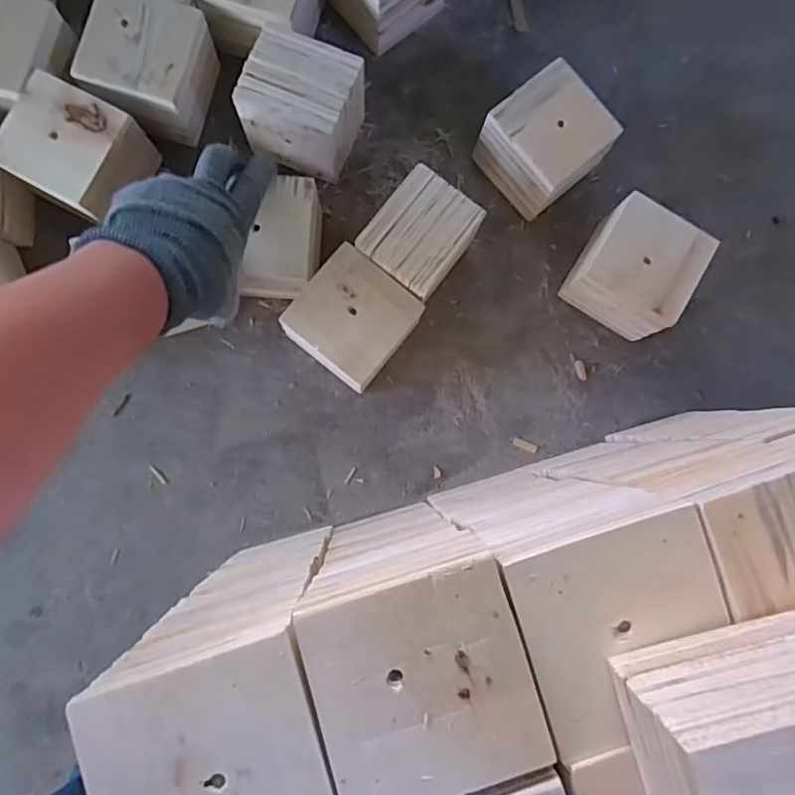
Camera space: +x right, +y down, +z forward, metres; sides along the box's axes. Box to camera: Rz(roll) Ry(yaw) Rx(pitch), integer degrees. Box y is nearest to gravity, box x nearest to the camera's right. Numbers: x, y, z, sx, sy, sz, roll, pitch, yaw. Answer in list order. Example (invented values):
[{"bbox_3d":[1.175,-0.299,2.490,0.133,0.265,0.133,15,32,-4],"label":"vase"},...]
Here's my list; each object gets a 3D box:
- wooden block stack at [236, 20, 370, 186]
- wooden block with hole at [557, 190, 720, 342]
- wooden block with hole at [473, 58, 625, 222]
[{"bbox_3d":[-0.087,-0.270,0.524,0.093,0.090,0.086,21,85,0],"label":"wooden block stack"},{"bbox_3d":[0.224,-0.118,0.539,0.095,0.083,0.103,30,85,0],"label":"wooden block with hole"},{"bbox_3d":[0.142,-0.243,0.545,0.106,0.082,0.098,-43,88,-5],"label":"wooden block with hole"}]

